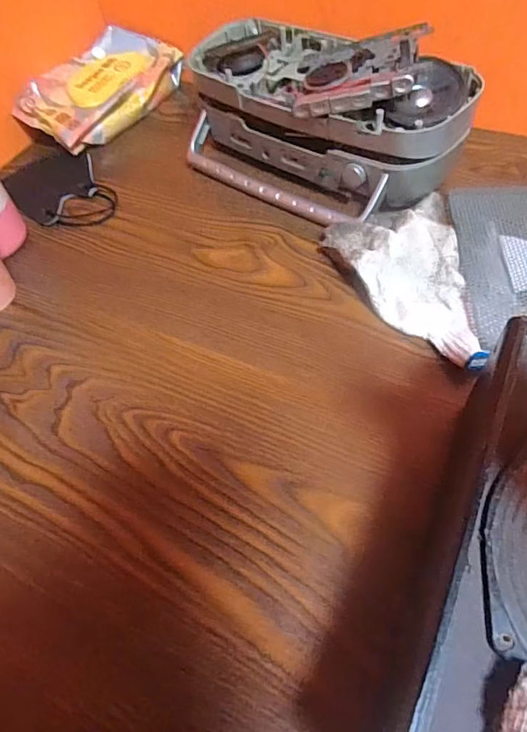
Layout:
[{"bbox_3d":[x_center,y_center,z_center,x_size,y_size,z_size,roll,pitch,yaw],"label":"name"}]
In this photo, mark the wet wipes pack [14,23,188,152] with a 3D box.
[{"bbox_3d":[-0.194,-0.330,0.585,0.107,0.060,0.194,28,63,20],"label":"wet wipes pack"}]

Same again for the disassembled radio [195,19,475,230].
[{"bbox_3d":[0.042,-0.242,0.470,0.278,0.110,0.151,31,64,22],"label":"disassembled radio"}]

